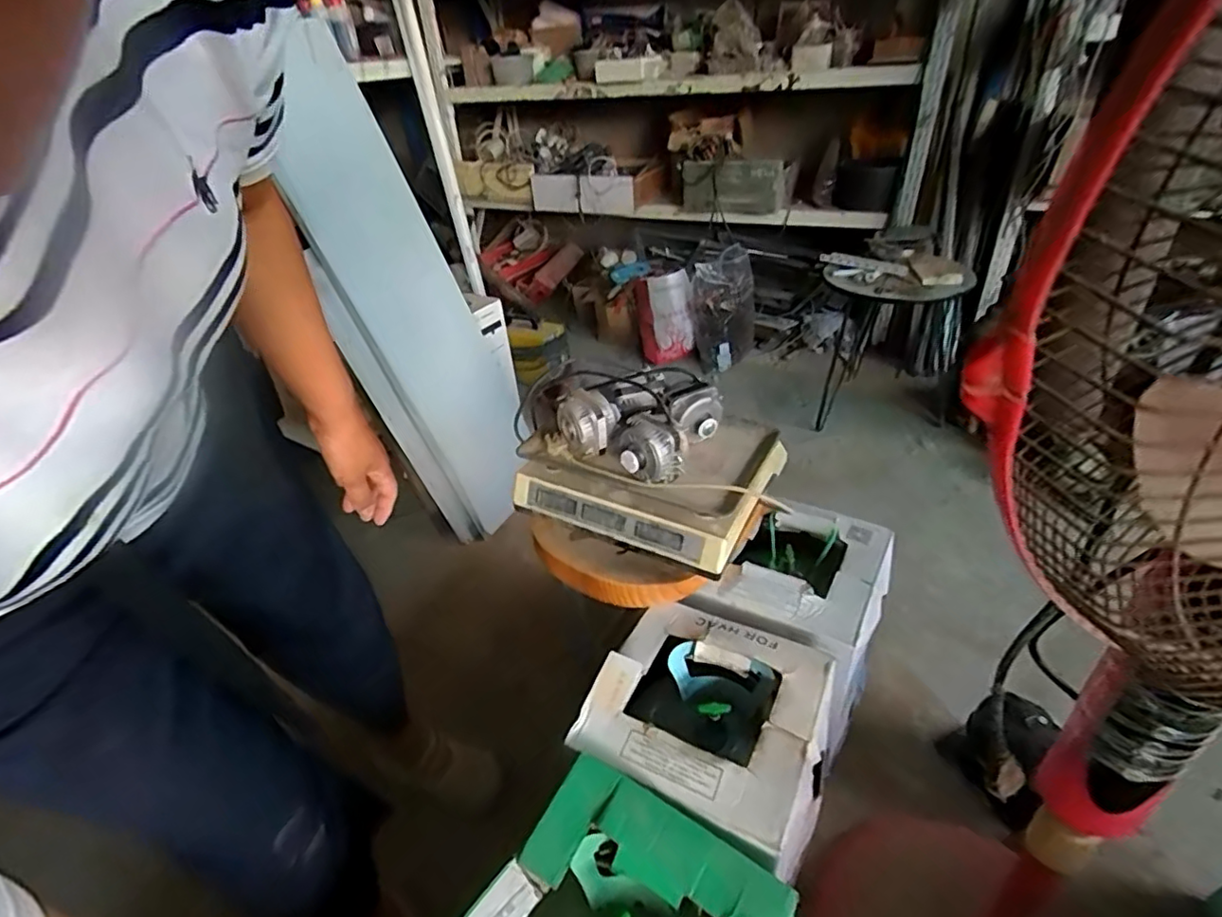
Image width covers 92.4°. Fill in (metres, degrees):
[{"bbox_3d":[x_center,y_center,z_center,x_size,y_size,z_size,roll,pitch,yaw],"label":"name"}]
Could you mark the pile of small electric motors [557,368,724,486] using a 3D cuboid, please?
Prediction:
[{"bbox_3d":[0.051,-0.058,0.847,0.182,0.080,0.200,-31,43,-31],"label":"pile of small electric motors"}]

